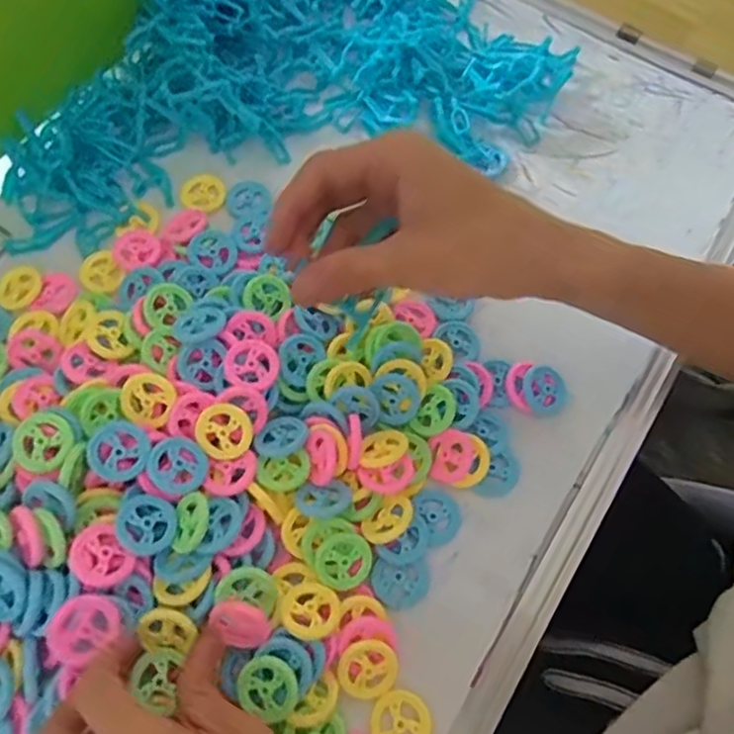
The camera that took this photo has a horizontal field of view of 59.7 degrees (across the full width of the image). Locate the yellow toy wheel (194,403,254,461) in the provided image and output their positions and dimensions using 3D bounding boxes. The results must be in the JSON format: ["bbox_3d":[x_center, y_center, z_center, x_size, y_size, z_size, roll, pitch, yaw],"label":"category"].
[{"bbox_3d":[-0.075,0.034,0.337,0.029,0.005,0.029,0,95,-5],"label":"yellow toy wheel"}]

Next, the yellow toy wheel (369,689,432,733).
[{"bbox_3d":[0.016,0.175,0.313,0.029,0.004,0.028,1,68,-2],"label":"yellow toy wheel"}]

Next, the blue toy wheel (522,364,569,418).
[{"bbox_3d":[0.105,0.014,0.377,0.028,0.010,0.027,1,68,-2],"label":"blue toy wheel"}]

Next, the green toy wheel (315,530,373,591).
[{"bbox_3d":[-0.012,0.101,0.333,0.027,0.011,0.028,1,68,-2],"label":"green toy wheel"}]

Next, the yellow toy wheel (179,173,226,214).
[{"bbox_3d":[-0.109,-0.118,0.429,0.033,0.007,0.030,1,68,-2],"label":"yellow toy wheel"}]

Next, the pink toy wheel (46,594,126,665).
[{"bbox_3d":[-0.130,0.118,0.292,0.029,0.011,0.029,9,72,-27],"label":"pink toy wheel"}]

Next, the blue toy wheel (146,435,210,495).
[{"bbox_3d":[-0.097,0.050,0.328,0.030,0.005,0.028,11,60,-20],"label":"blue toy wheel"}]

